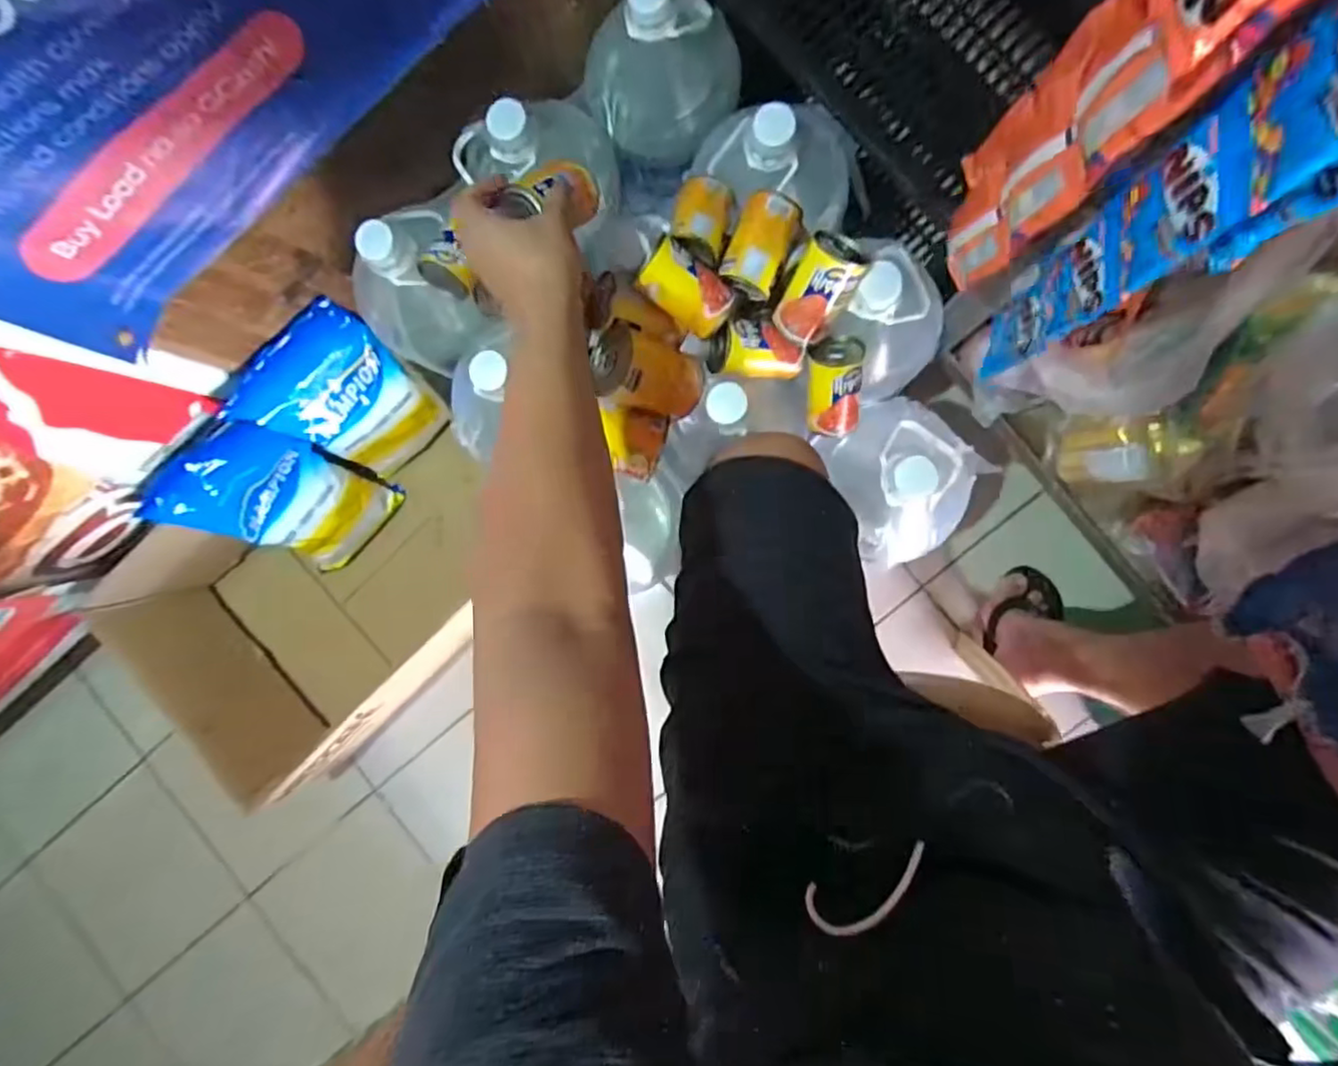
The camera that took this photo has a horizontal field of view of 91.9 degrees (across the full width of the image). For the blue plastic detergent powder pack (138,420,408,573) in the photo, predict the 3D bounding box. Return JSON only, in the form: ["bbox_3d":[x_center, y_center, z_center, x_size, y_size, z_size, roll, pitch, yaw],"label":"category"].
[{"bbox_3d":[-0.557,-0.048,0.953,0.181,0.292,0.031,-52,51,7],"label":"blue plastic detergent powder pack"}]

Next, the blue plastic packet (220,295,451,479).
[{"bbox_3d":[-0.444,-0.187,0.906,0.193,0.274,0.060,-39,60,6],"label":"blue plastic packet"}]

